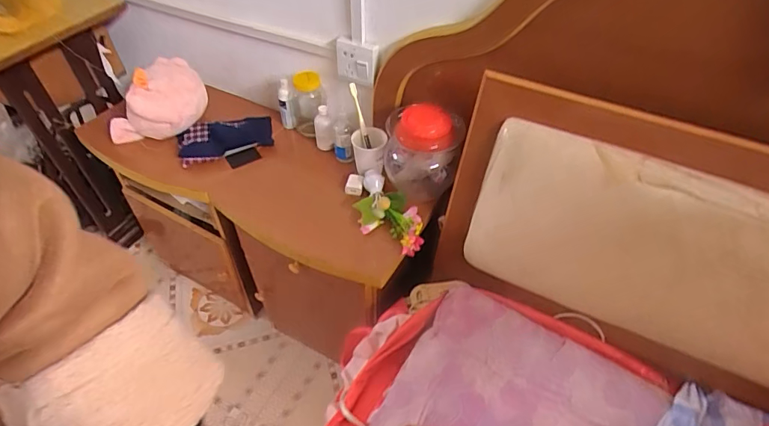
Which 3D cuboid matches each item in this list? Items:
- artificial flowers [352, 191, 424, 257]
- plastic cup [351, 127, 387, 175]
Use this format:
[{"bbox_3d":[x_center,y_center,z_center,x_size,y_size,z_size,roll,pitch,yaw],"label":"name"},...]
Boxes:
[{"bbox_3d":[0.016,0.012,0.862,0.151,0.045,0.102,24,52,20],"label":"artificial flowers"},{"bbox_3d":[-0.032,-0.126,0.931,0.071,0.063,0.071,-1,48,-1],"label":"plastic cup"}]

